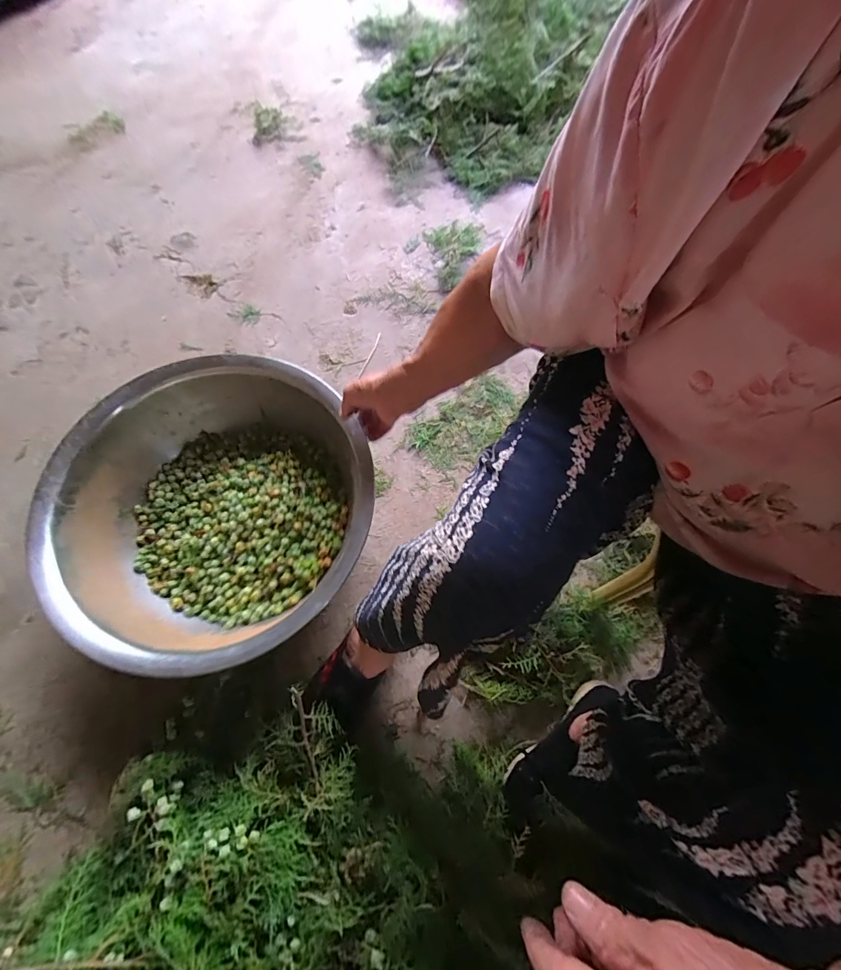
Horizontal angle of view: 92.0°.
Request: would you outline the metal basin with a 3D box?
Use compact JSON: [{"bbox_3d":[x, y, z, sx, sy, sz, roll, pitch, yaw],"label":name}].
[{"bbox_3d":[-0.298,0.037,0.615,0.424,0.136,0.430,1,69,-2],"label":"metal basin"}]

